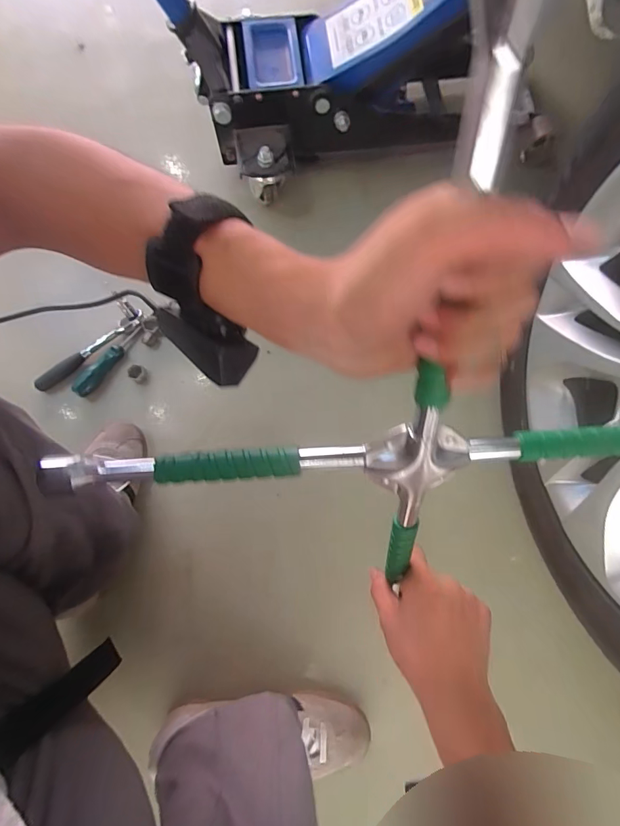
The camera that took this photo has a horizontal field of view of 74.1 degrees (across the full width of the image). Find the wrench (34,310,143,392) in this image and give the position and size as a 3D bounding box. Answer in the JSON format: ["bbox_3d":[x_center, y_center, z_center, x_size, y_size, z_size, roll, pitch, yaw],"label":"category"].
[{"bbox_3d":[-0.352,-0.103,0.655,0.196,0.019,0.025,-40,82,-7],"label":"wrench"}]

